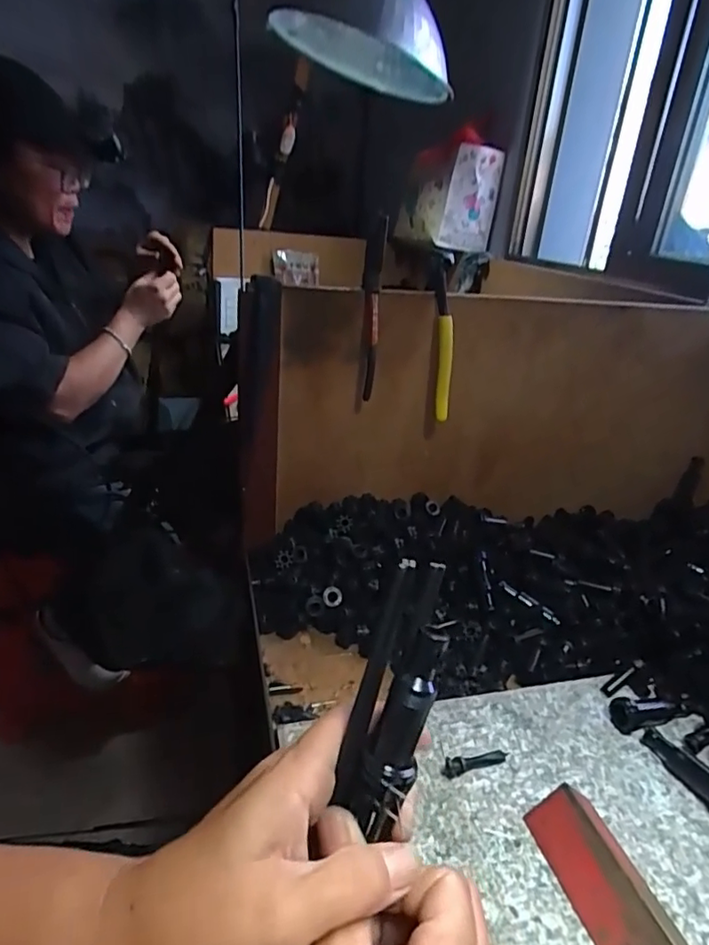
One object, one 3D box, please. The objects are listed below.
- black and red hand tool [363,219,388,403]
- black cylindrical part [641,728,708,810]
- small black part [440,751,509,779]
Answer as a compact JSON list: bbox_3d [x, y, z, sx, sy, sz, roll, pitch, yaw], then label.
[{"bbox_3d":[0.015,-0.149,0.525,0.017,0.156,0.037,4,25,-3],"label":"black and red hand tool"},{"bbox_3d":[0.229,0.205,0.388,0.019,0.023,0.069,-7,27,-26],"label":"black cylindrical part"},{"bbox_3d":[0.084,0.199,0.387,0.050,0.009,0.011,-4,26,-20],"label":"small black part"}]

